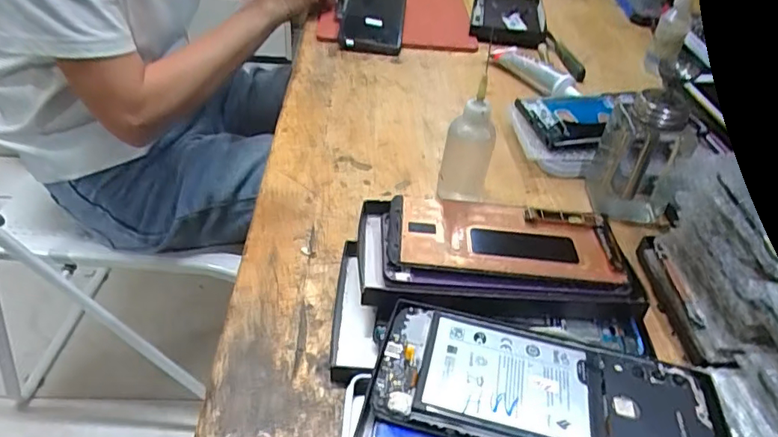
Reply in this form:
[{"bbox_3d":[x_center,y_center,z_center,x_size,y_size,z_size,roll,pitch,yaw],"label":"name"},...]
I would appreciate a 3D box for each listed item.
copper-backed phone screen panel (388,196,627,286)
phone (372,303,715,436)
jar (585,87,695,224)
[{"bbox_3d":[0.075,0.011,0.357,0.146,0.007,0.067,5,41,0],"label":"copper-backed phone screen panel"},{"bbox_3d":[0.075,0.092,0.264,0.158,0.013,0.085,12,41,9],"label":"phone"},{"bbox_3d":[0.198,-0.051,0.423,0.056,0.099,0.050,9,41,4],"label":"jar"}]

